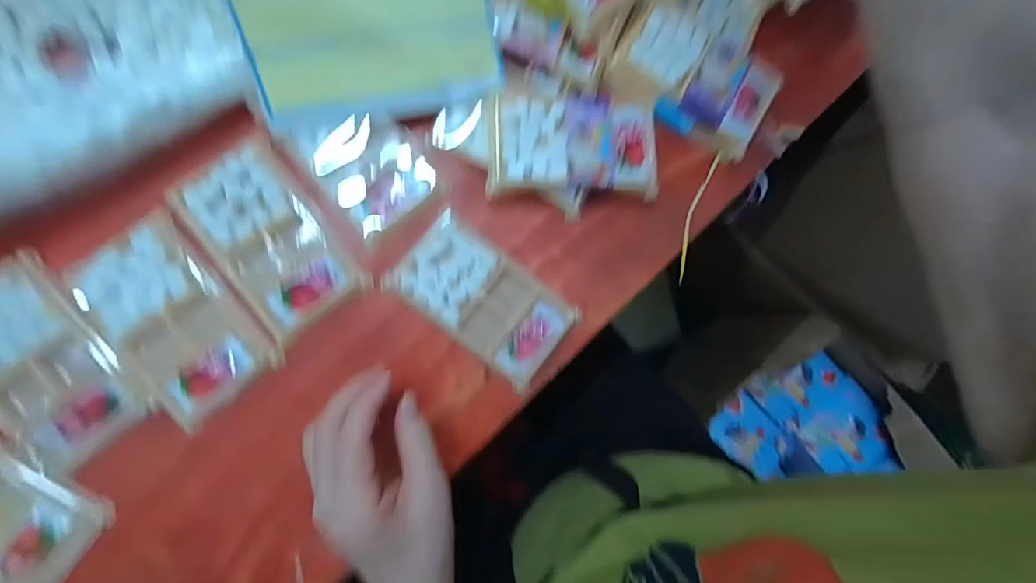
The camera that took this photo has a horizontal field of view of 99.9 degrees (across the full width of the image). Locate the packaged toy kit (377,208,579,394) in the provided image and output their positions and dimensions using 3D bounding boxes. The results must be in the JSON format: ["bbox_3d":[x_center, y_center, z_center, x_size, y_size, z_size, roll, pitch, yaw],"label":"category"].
[{"bbox_3d":[-0.027,0.007,0.337,0.133,0.016,0.073,38,83,-7],"label":"packaged toy kit"}]

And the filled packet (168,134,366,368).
[{"bbox_3d":[-0.183,-0.034,0.317,0.084,0.004,0.136,-35,94,-9],"label":"filled packet"}]

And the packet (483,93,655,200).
[{"bbox_3d":[0.043,-0.116,0.344,0.131,0.023,0.078,-2,89,-10],"label":"packet"}]

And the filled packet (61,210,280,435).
[{"bbox_3d":[-0.241,0.019,0.305,0.081,0.005,0.135,-38,95,-9],"label":"filled packet"}]

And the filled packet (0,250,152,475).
[{"bbox_3d":[-0.323,0.049,0.297,0.077,0.016,0.136,-38,95,-9],"label":"filled packet"}]

